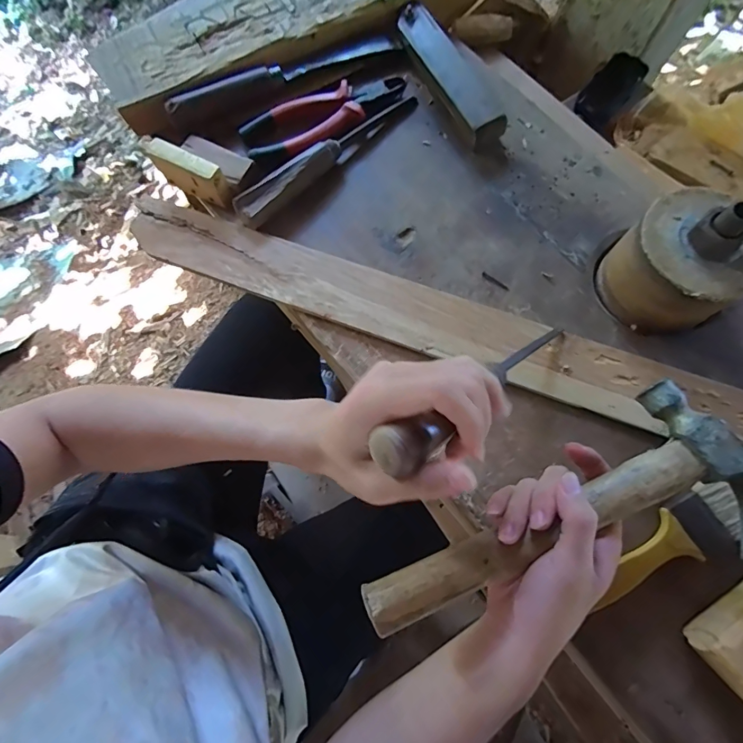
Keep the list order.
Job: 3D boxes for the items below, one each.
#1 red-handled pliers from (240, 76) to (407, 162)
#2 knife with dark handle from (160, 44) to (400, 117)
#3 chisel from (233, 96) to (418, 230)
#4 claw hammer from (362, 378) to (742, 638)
[{"bbox_3d":[-0.049,-0.282,0.452,0.184,0.017,0.074,-33,78,-6],"label":"red-handled pliers"},{"bbox_3d":[-0.094,-0.327,0.459,0.259,0.024,0.022,-23,77,-4],"label":"knife with dark handle"},{"bbox_3d":[-0.044,-0.231,0.440,0.234,0.028,0.027,-42,79,-8],"label":"chisel"},{"bbox_3d":[0.127,0.113,0.288,0.274,0.032,0.107,-27,77,0],"label":"claw hammer"}]

